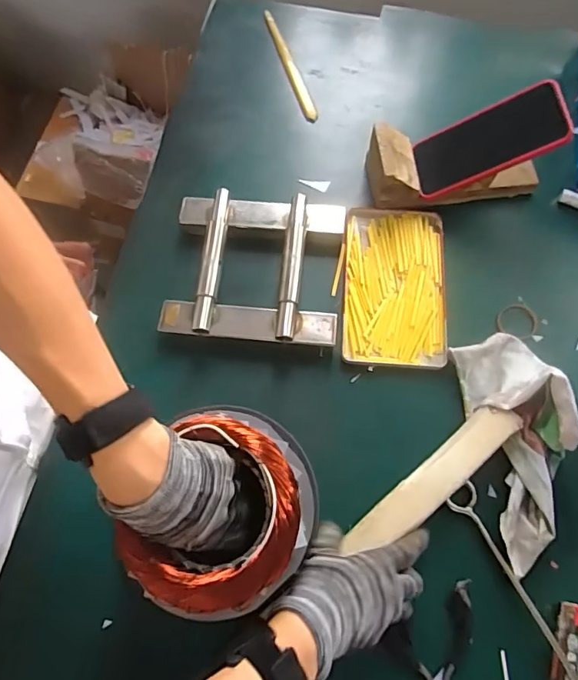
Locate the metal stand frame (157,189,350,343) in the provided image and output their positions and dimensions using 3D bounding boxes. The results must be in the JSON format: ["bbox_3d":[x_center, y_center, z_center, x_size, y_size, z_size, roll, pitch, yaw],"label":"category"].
[{"bbox_3d":[-0.039,-0.084,0.549,0.192,0.041,0.173,6,70,2],"label":"metal stand frame"}]

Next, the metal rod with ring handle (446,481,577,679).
[{"bbox_3d":[0.207,0.229,0.451,0.031,0.010,0.184,-22,71,-8],"label":"metal rod with ring handle"}]

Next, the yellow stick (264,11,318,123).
[{"bbox_3d":[0.002,-0.396,0.683,0.021,0.012,0.215,-17,71,-6],"label":"yellow stick"}]

